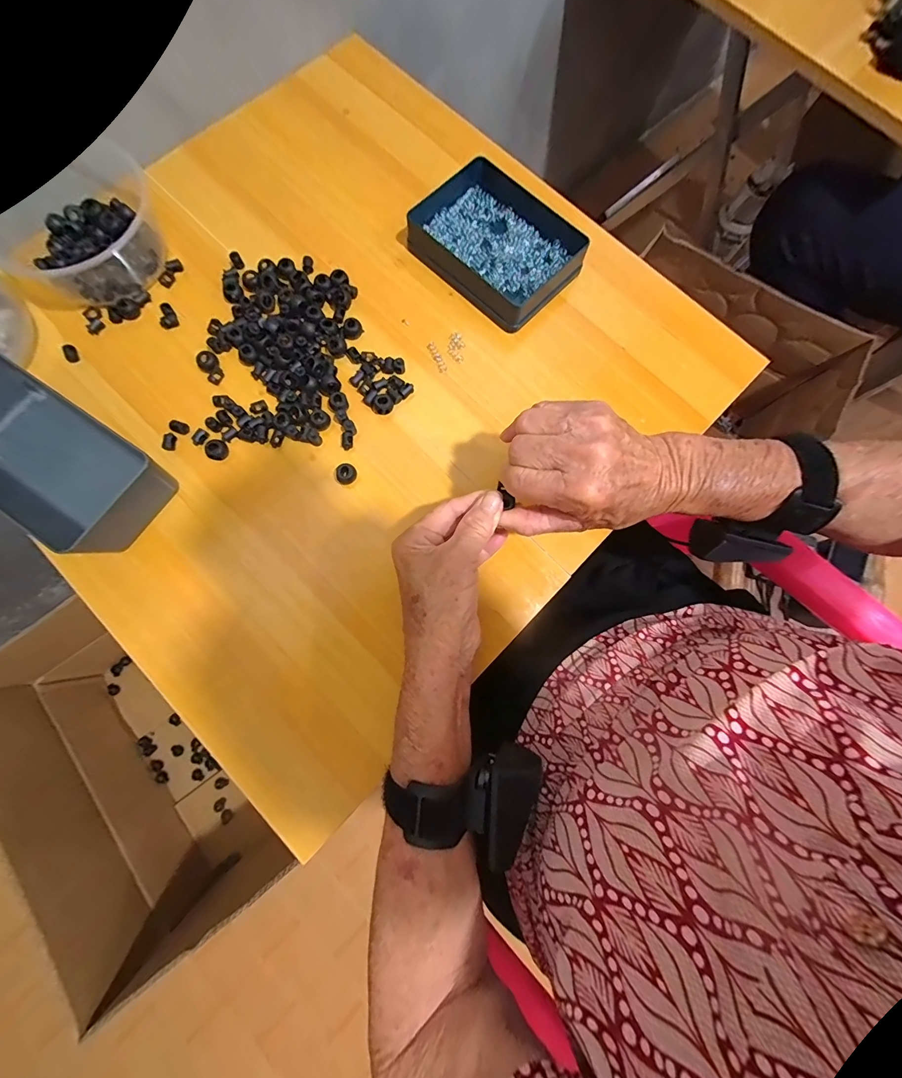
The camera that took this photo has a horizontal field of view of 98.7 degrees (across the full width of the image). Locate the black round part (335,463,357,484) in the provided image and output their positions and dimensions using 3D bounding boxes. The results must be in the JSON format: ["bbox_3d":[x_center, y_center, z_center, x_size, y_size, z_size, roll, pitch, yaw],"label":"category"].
[{"bbox_3d":[-0.092,-0.057,0.338,0.014,0.011,0.017,41,80,7],"label":"black round part"}]

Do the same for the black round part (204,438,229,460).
[{"bbox_3d":[-0.203,-0.077,0.337,0.014,0.011,0.018,36,80,6],"label":"black round part"}]

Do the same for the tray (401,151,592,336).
[{"bbox_3d":[0.041,-0.292,0.381,0.158,0.028,0.113,43,80,7],"label":"tray"}]

